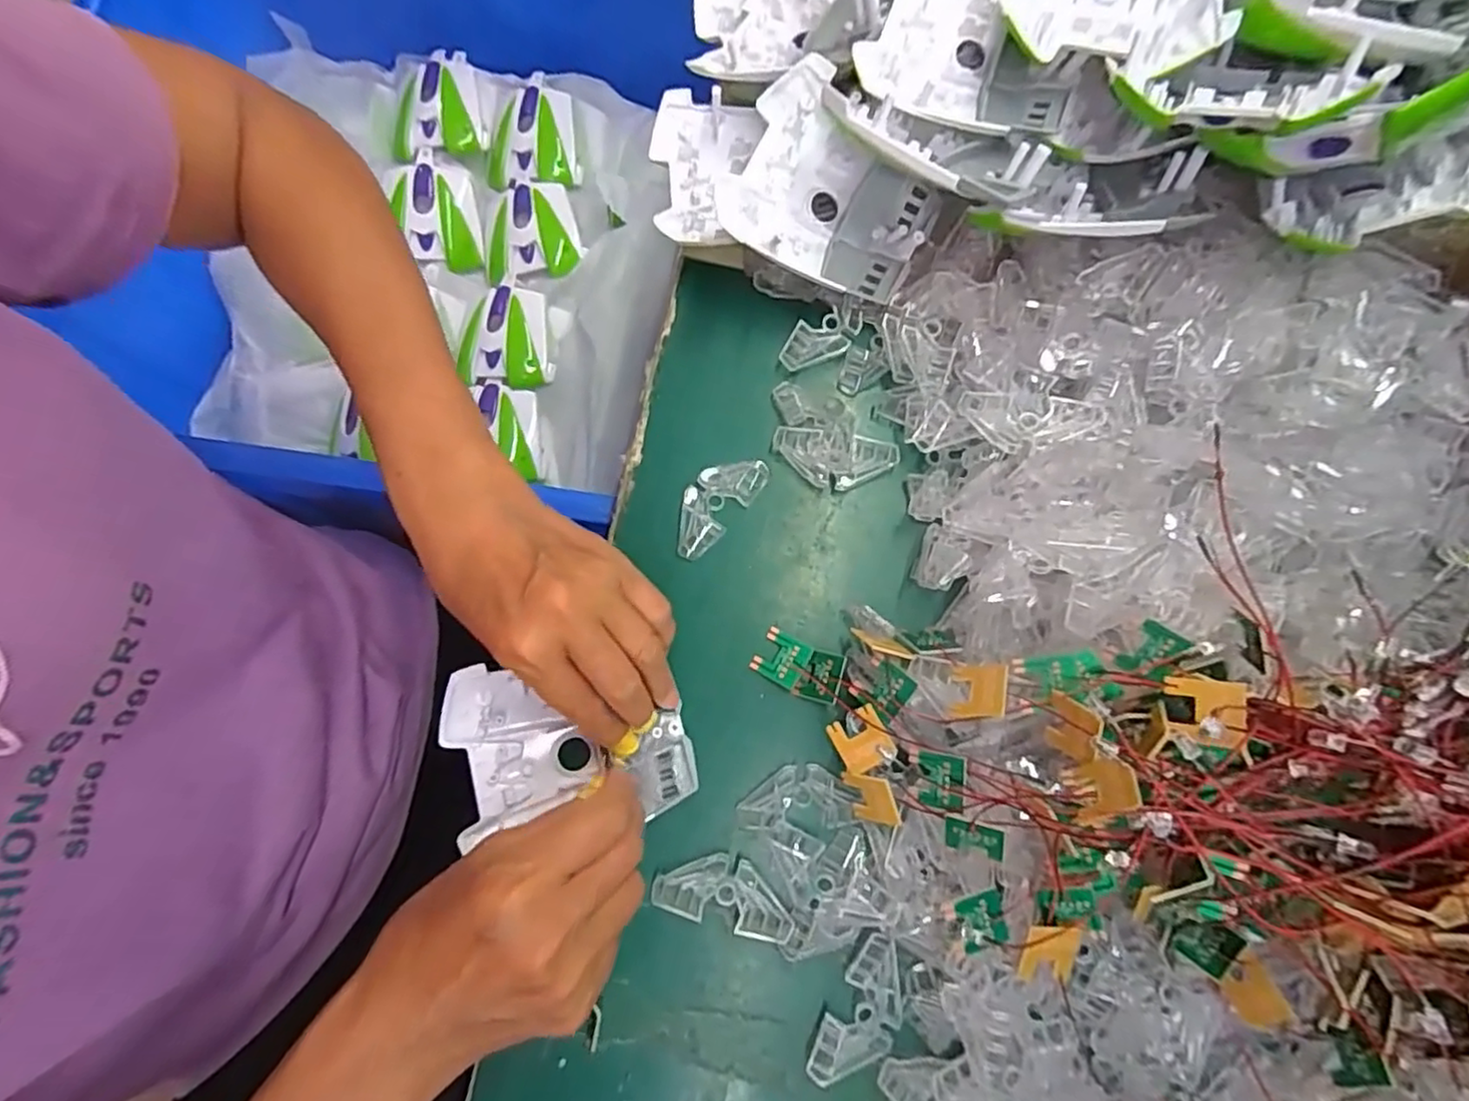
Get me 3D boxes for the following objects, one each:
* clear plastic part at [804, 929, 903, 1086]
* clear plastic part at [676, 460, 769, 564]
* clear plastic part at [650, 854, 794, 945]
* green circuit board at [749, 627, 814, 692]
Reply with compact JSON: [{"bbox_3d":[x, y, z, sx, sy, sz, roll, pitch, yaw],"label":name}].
[{"bbox_3d":[0.061,0.215,0.307,0.030,0.005,0.067,28,80,5],"label":"clear plastic part"},{"bbox_3d":[-0.011,-0.027,0.358,0.029,0.009,0.066,40,81,7],"label":"clear plastic part"},{"bbox_3d":[-0.005,0.164,0.318,0.066,0.008,0.029,16,79,2],"label":"clear plastic part"},{"bbox_3d":[0.024,0.056,0.341,0.025,0.007,0.025,27,80,4],"label":"green circuit board"}]

